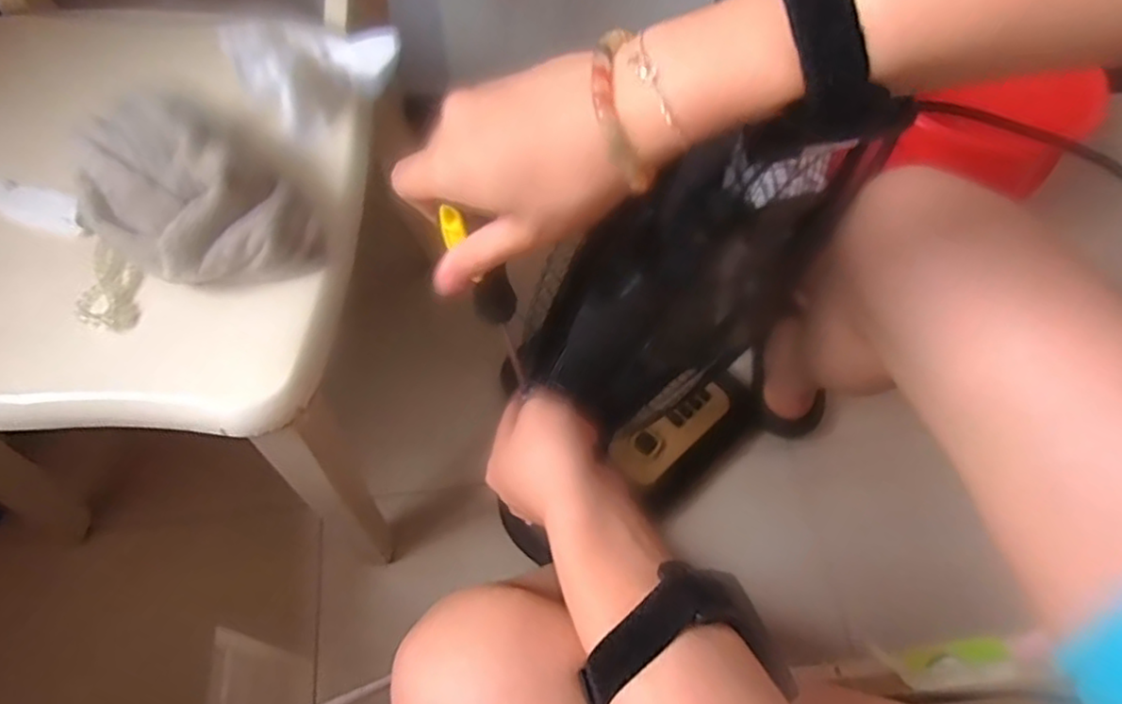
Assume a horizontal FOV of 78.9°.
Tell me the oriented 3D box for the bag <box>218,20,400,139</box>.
[{"bbox_3d":[-0.187,-0.228,0.527,0.116,0.031,0.100,-40,68,-21],"label":"bag"}]

